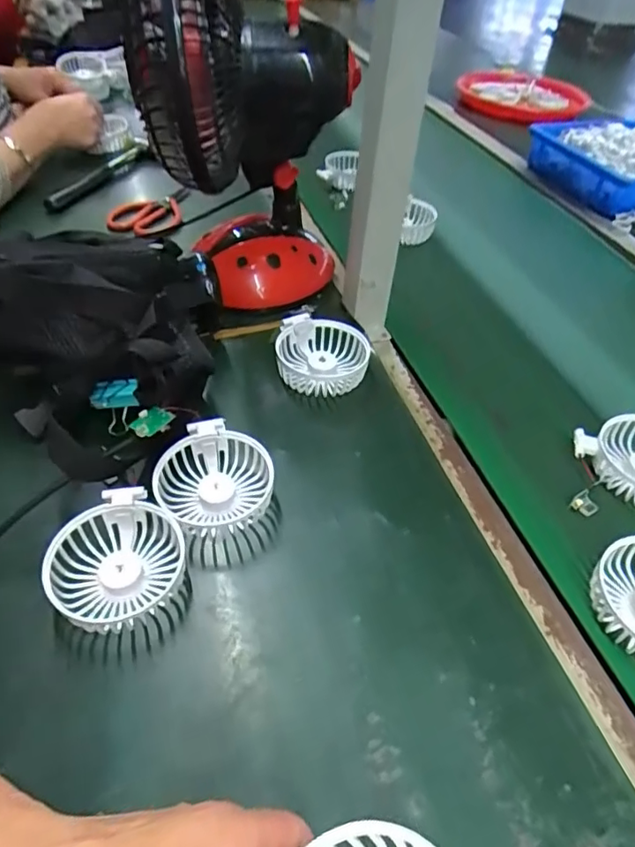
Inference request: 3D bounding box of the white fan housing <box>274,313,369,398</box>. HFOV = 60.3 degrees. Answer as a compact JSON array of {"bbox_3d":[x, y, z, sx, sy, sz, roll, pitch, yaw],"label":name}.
[{"bbox_3d":[0.005,-0.063,0.532,0.089,0.038,0.085,9,47,7],"label":"white fan housing"}]

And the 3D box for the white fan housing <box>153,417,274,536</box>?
[{"bbox_3d":[-0.079,0.048,0.429,0.082,0.041,0.084,1,47,-1],"label":"white fan housing"}]

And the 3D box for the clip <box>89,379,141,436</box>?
[{"bbox_3d":[-0.170,-0.014,0.463,0.039,0.043,0.026,-8,48,-10],"label":"clip"}]

